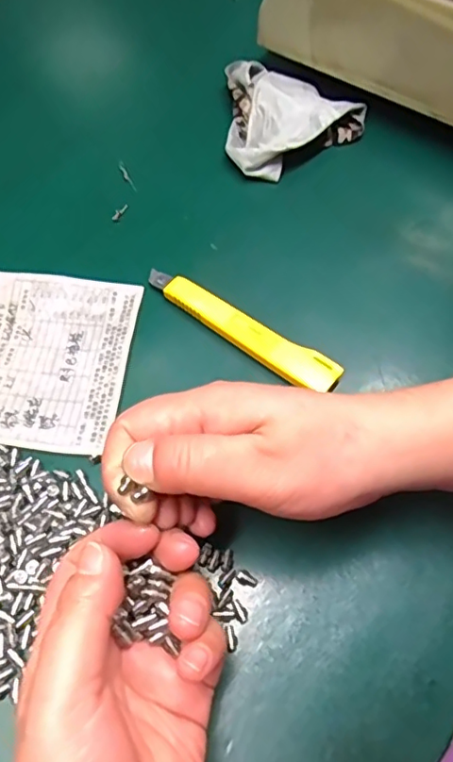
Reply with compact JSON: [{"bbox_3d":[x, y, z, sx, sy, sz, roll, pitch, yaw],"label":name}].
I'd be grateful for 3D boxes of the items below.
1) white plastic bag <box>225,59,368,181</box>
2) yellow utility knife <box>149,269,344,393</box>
[{"bbox_3d":[0.049,-0.189,0.404,0.096,0.021,0.106,3,62,3],"label":"white plastic bag"},{"bbox_3d":[0.007,-0.032,0.327,0.127,0.010,0.021,35,68,19],"label":"yellow utility knife"}]

